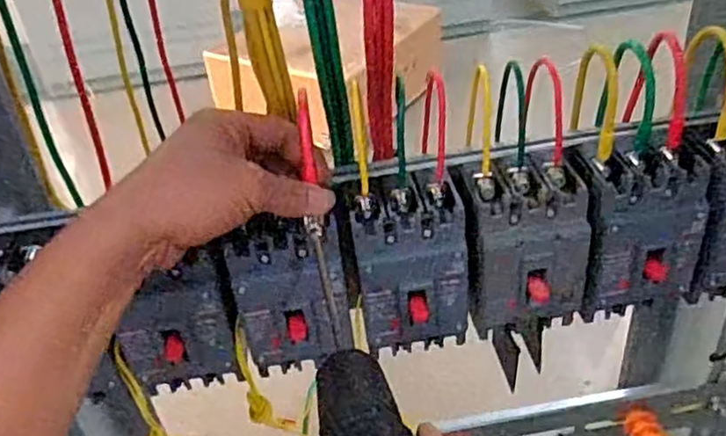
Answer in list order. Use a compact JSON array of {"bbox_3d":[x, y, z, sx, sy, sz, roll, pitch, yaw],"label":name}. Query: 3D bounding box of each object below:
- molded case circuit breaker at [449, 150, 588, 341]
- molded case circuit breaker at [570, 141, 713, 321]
[{"bbox_3d":[0.113,0.020,0.481,0.084,0.108,0.062,-5,37,1],"label":"molded case circuit breaker"},{"bbox_3d":[0.198,0.011,0.483,0.086,0.111,0.058,-3,37,4],"label":"molded case circuit breaker"}]

